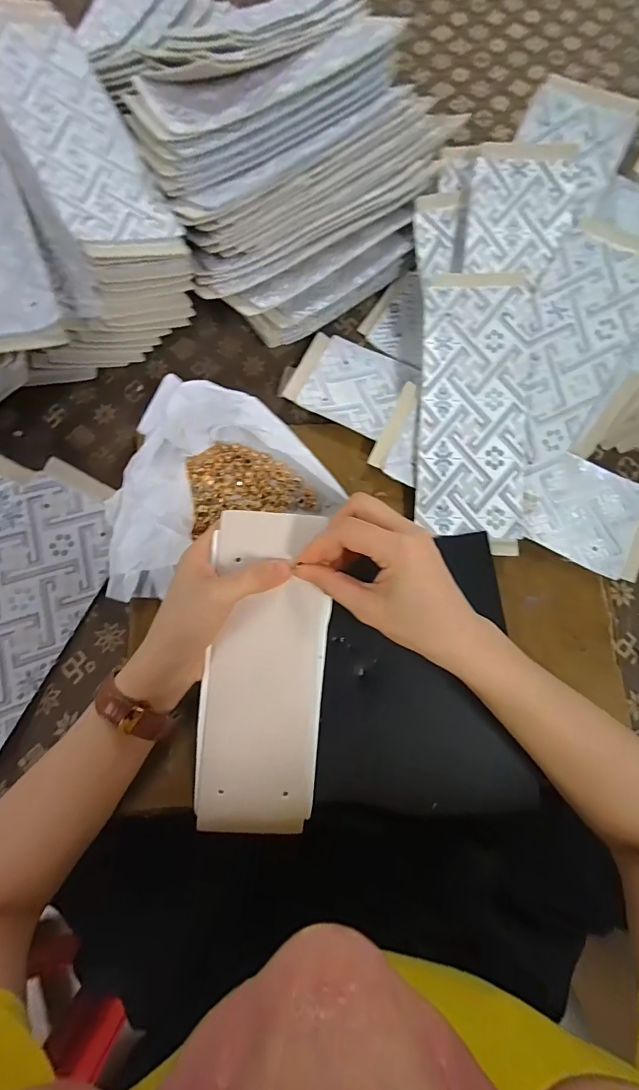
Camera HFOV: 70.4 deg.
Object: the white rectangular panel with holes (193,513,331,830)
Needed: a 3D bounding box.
[{"bbox_3d":[-0.041,0.098,0.339,0.087,0.013,0.239,4,91,0],"label":"white rectangular panel with holes"}]

